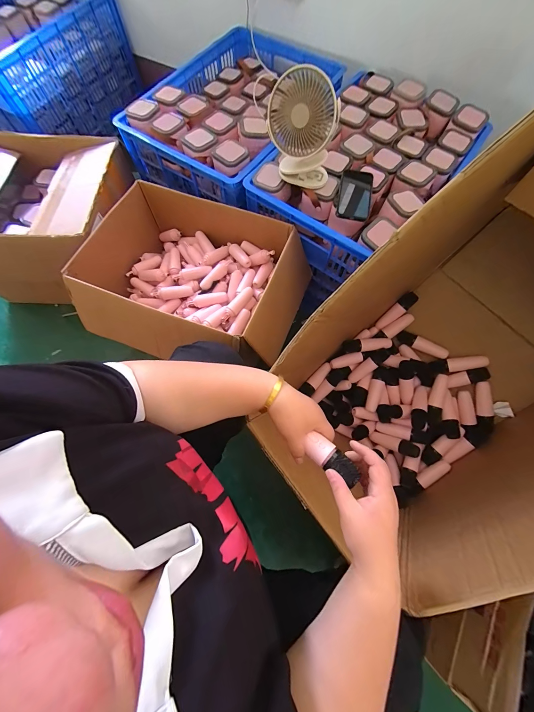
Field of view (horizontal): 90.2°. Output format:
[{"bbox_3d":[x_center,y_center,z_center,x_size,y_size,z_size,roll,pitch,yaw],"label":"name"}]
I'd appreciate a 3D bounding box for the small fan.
[{"bbox_3d":[0.079,-0.509,0.615,0.155,0.193,0.082,3,70,0],"label":"small fan"}]

